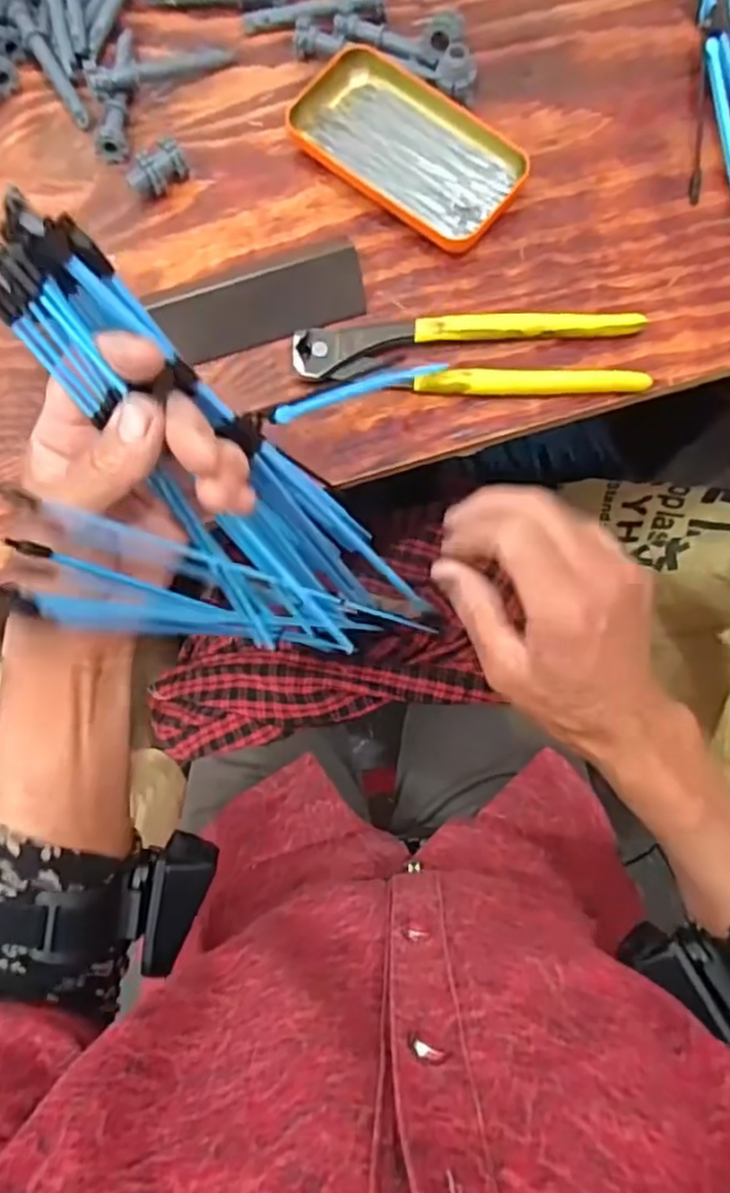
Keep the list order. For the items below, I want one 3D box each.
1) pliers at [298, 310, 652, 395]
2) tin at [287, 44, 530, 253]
[{"bbox_3d":[0.061,-0.139,0.410,0.200,0.017,0.048,-2,79,2],"label":"pliers"},{"bbox_3d":[0.026,-0.279,0.436,0.146,0.017,0.078,39,83,9],"label":"tin"}]

